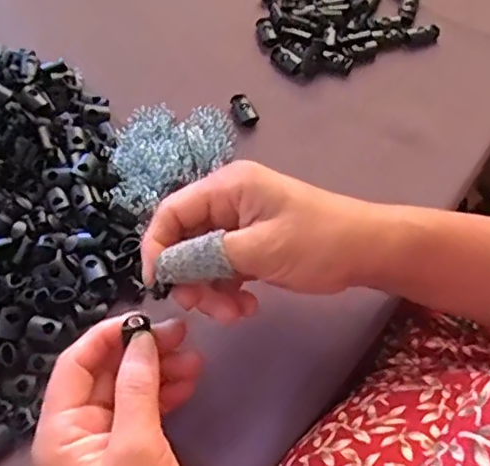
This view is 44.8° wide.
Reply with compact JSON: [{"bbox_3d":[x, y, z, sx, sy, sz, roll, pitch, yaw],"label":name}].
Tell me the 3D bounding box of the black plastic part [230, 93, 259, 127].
[{"bbox_3d":[-0.001,-0.094,0.457,0.014,0.012,0.029,-23,62,-10],"label":"black plastic part"}]

